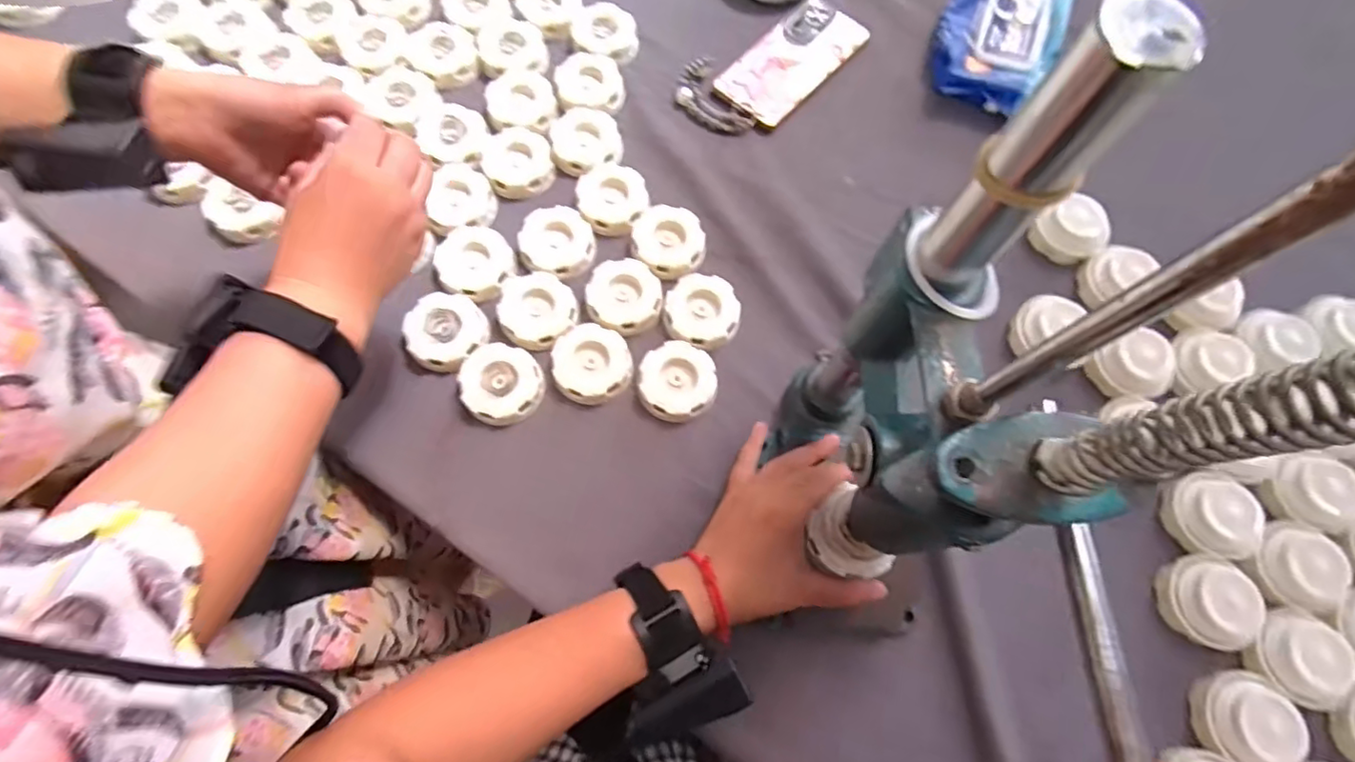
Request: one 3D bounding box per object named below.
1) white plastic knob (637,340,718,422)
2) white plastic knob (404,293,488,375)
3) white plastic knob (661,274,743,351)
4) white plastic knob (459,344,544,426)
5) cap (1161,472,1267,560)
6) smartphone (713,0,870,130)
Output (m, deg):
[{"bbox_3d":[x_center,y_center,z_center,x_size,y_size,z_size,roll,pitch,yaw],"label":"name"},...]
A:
[{"bbox_3d":[0.000,0.001,0.484,0.061,0.019,0.063,0,75,1],"label":"white plastic knob"},{"bbox_3d":[-0.189,-0.040,0.486,0.057,0.018,0.063,27,77,8],"label":"white plastic knob"},{"bbox_3d":[0.021,-0.056,0.508,0.061,0.024,0.064,0,75,1],"label":"white plastic knob"},{"bbox_3d":[-0.140,0.003,0.477,0.064,0.018,0.061,31,77,9],"label":"white plastic knob"},{"bbox_3d":[0.404,0.100,0.448,0.060,0.040,0.062,1,75,1],"label":"cap"},{"bbox_3d":[0.111,-0.315,0.588,0.077,0.012,0.159,41,79,11],"label":"smartphone"}]

